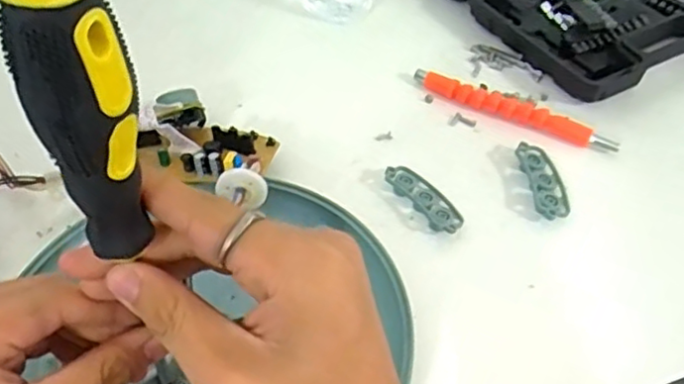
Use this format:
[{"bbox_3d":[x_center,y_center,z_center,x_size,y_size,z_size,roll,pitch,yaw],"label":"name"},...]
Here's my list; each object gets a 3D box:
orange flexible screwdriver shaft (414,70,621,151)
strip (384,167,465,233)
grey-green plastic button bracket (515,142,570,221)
[{"bbox_3d":[0.134,-0.065,0.512,0.165,0.016,0.015,23,53,20],"label":"orange flexible screwdriver shaft"},{"bbox_3d":[0.059,0.005,0.460,0.026,0.010,0.068,-27,54,-21],"label":"strip"},{"bbox_3d":[0.146,-0.008,0.467,0.027,0.010,0.069,-2,49,-1],"label":"grey-green plastic button bracket"}]

